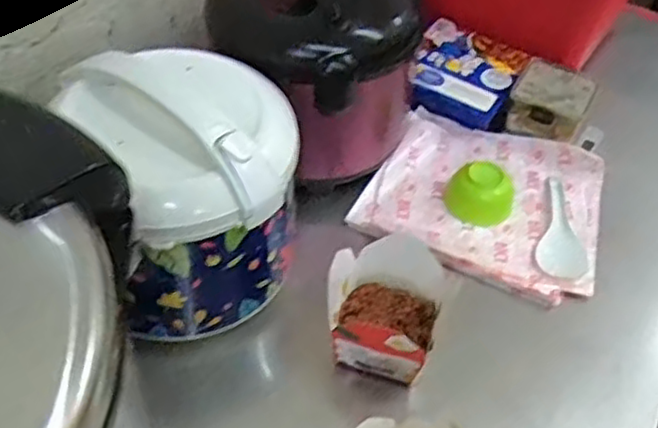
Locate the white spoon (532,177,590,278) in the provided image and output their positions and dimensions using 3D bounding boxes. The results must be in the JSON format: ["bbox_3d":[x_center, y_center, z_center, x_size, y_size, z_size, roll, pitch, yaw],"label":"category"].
[{"bbox_3d":[0.288,0.014,0.902,0.061,0.012,0.168,3,49,-1],"label":"white spoon"}]

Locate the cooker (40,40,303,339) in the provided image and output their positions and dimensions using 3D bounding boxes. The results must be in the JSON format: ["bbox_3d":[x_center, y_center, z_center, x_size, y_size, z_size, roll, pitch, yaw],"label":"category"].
[{"bbox_3d":[-0.136,-0.035,0.735,0.219,0.217,0.230,-11,51,-13],"label":"cooker"}]

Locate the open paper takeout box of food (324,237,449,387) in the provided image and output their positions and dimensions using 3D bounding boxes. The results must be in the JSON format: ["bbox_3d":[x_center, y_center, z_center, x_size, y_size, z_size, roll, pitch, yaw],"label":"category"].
[{"bbox_3d":[0.055,0.103,0.755,0.119,0.094,0.125,19,51,13],"label":"open paper takeout box of food"}]

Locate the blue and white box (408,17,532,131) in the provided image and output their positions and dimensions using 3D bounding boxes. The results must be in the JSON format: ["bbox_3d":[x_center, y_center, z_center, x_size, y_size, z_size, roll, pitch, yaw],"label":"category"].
[{"bbox_3d":[0.207,-0.209,1.053,0.154,0.053,0.163,19,50,12],"label":"blue and white box"}]

